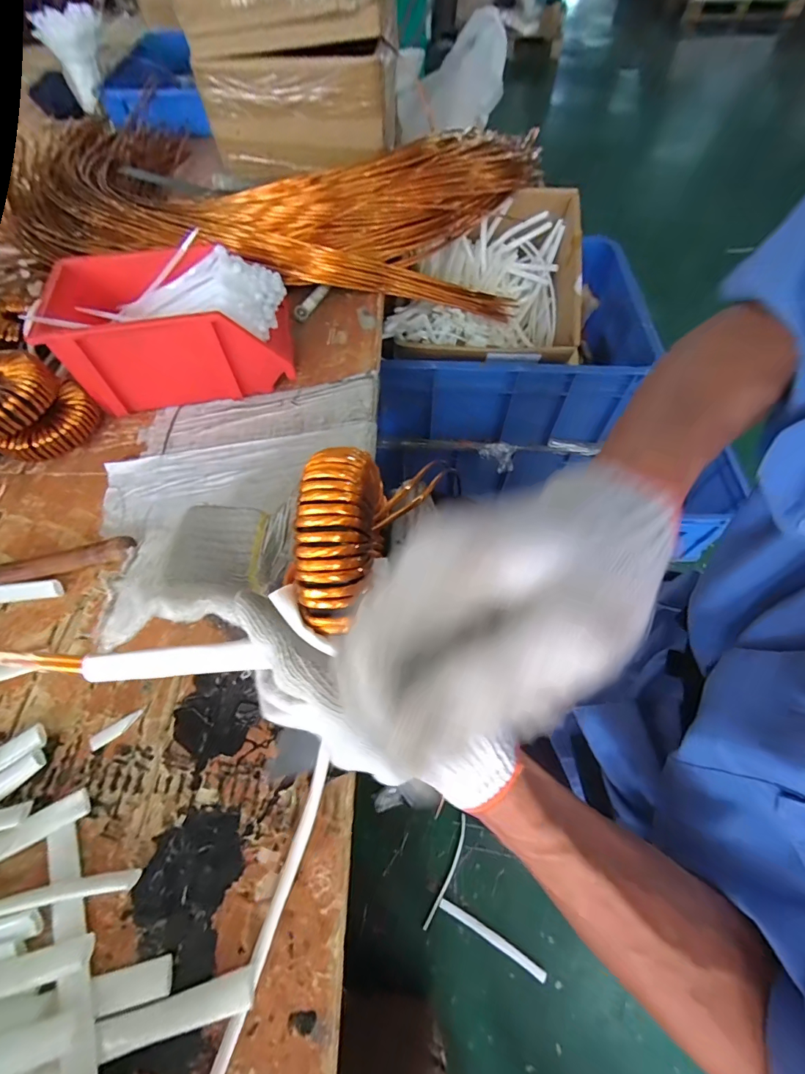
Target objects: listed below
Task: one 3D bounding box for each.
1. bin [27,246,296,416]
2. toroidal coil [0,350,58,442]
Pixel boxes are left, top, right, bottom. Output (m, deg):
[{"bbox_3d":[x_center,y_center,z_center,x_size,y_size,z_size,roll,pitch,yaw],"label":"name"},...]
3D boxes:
[{"bbox_3d":[-0.273,-0.252,0.515,0.263,0.104,0.157,-8,61,-5],"label":"bin"},{"bbox_3d":[-0.427,-0.152,0.457,0.081,0.031,0.105,2,61,1],"label":"toroidal coil"}]

